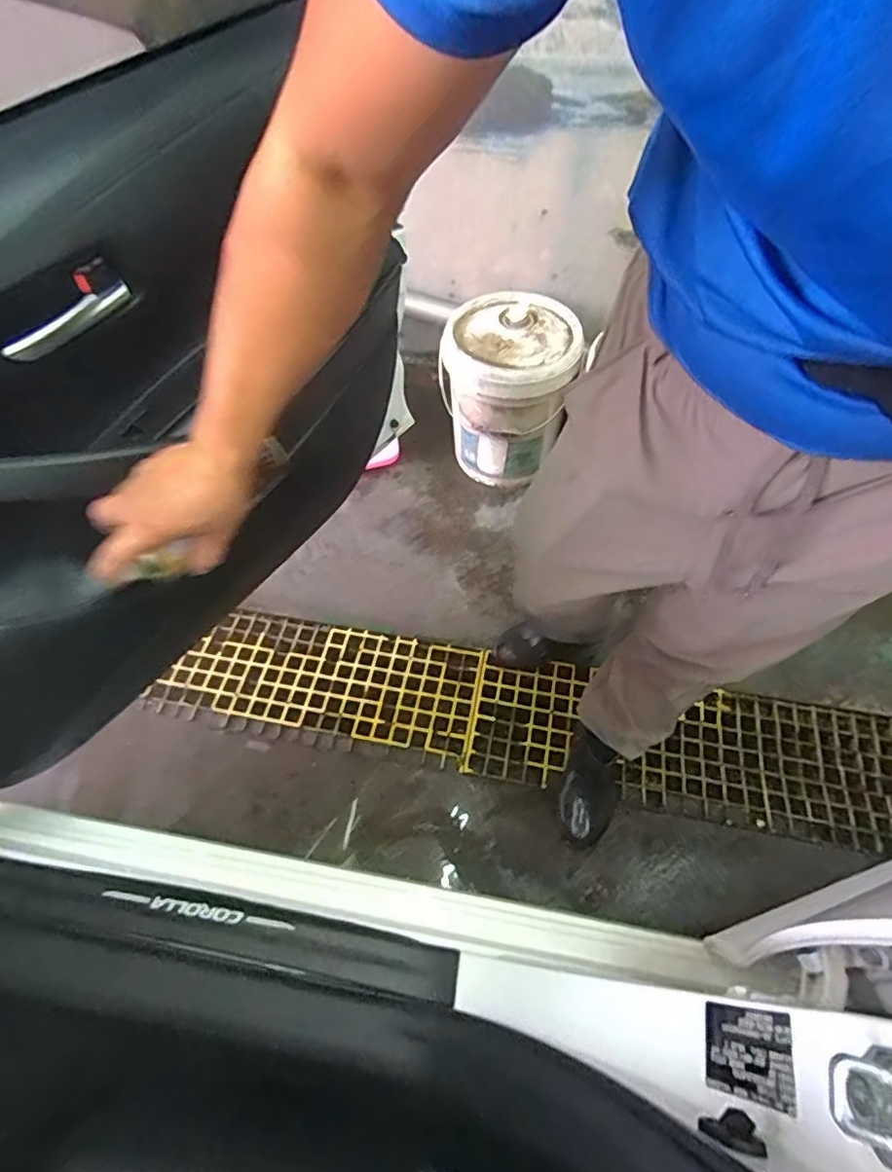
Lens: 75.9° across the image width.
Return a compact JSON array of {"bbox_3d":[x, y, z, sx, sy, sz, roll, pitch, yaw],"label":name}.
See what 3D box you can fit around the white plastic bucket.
[{"bbox_3d":[0.163,-0.467,1.448,0.315,0.391,0.295,24,60,17],"label":"white plastic bucket"}]

